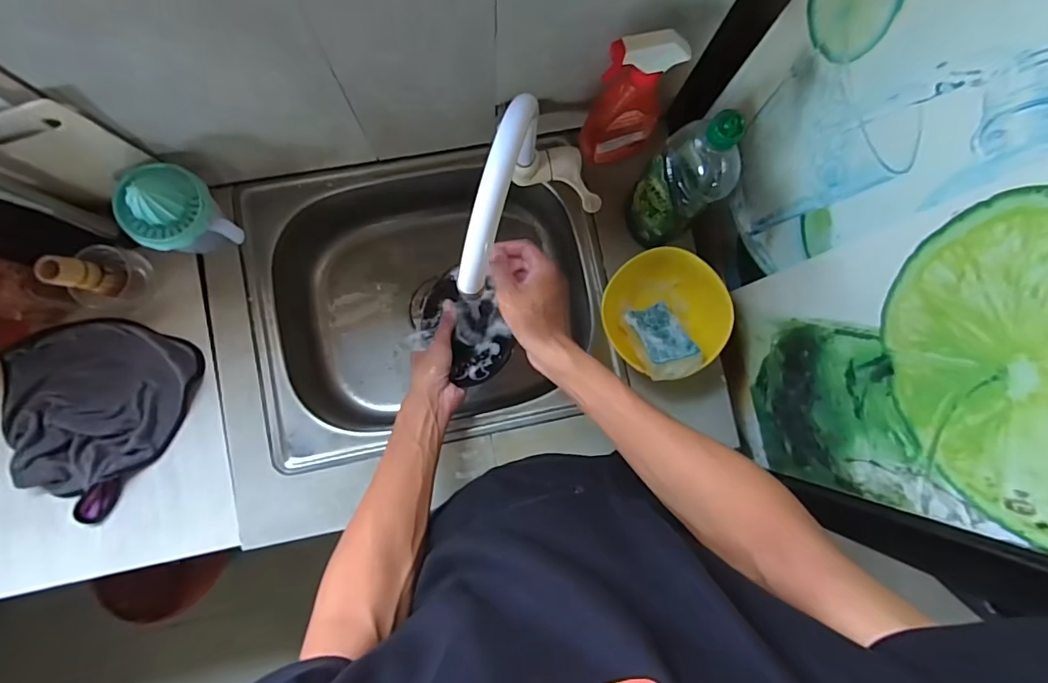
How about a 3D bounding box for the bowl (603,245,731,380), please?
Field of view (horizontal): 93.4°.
[{"bbox_3d":[0.180,-0.034,0.656,0.153,0.078,0.158,0,85,-4],"label":"bowl"}]

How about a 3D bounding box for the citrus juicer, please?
[{"bbox_3d":[-0.416,-0.154,0.600,0.090,0.129,0.092,0,85,-4],"label":"citrus juicer"}]

